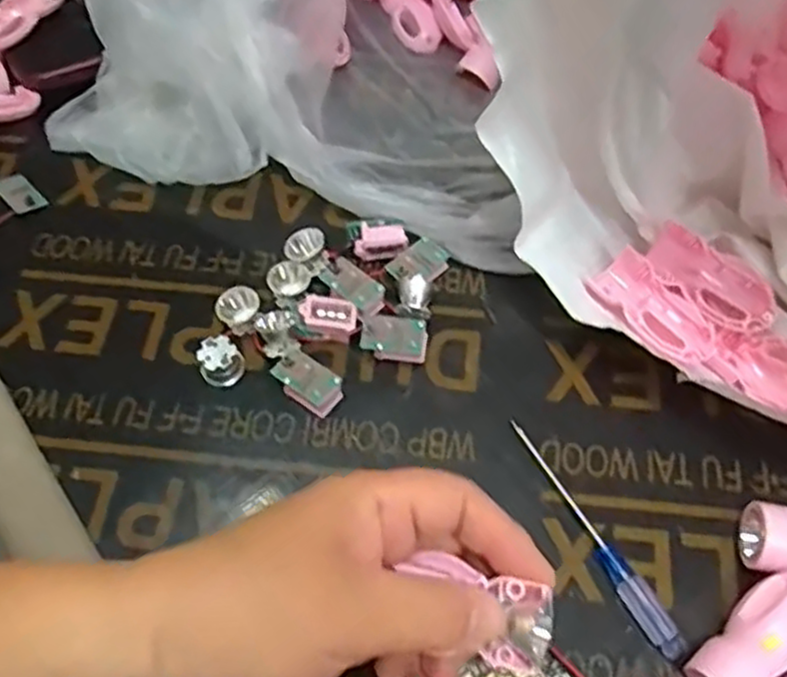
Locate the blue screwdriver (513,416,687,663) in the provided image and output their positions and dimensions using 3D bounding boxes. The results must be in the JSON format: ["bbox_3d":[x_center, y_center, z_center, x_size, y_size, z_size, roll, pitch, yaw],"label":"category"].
[{"bbox_3d":[0.094,0.089,0.351,0.013,0.013,0.124,-23,63,-12],"label":"blue screwdriver"}]

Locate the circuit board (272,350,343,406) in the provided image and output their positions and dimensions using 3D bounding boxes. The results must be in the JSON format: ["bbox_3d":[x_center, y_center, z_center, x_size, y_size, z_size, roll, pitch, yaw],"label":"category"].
[{"bbox_3d":[-0.045,0.019,0.382,0.032,0.004,0.019,34,77,11],"label":"circuit board"}]

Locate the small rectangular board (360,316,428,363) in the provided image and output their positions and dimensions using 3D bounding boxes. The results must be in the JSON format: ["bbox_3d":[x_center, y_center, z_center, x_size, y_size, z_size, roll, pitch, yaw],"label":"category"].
[{"bbox_3d":[0.000,0.001,0.398,0.034,0.018,0.019,10,61,6],"label":"small rectangular board"}]

